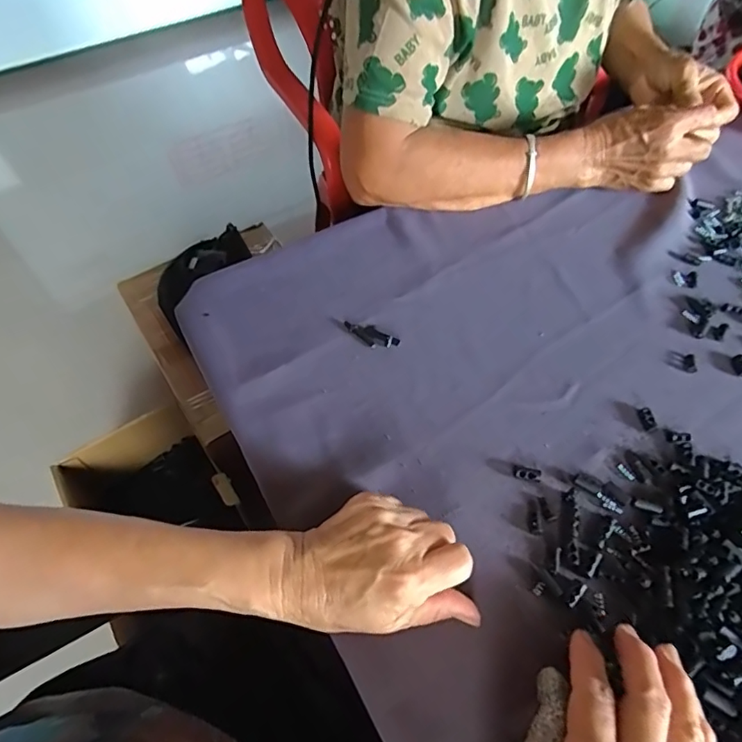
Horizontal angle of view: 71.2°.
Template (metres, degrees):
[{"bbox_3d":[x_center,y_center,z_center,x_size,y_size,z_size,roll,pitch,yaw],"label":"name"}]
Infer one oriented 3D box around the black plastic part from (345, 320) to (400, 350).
[{"bbox_3d":[0.001,-0.030,0.442,0.048,0.006,0.019,33,63,20],"label":"black plastic part"}]

